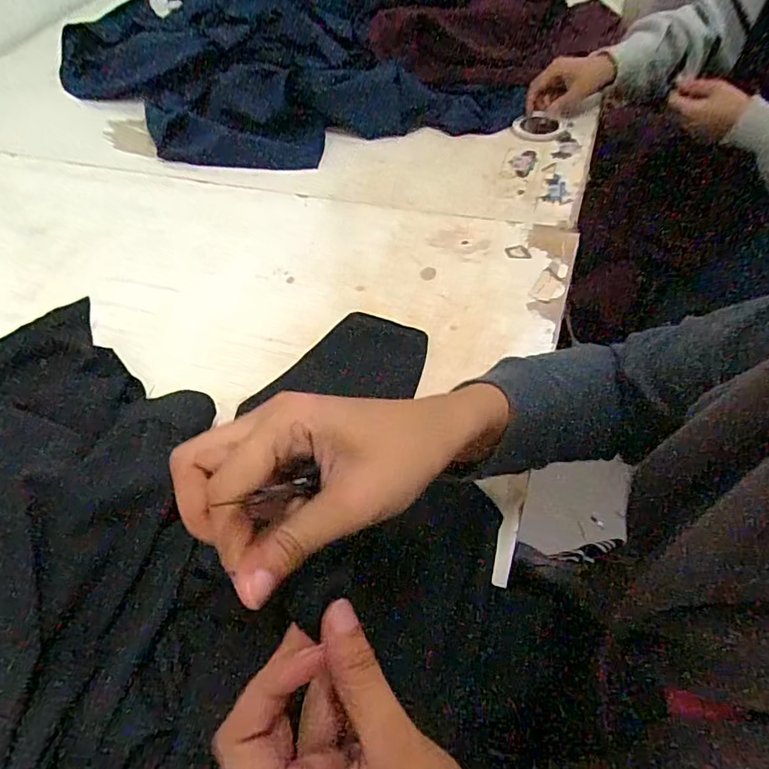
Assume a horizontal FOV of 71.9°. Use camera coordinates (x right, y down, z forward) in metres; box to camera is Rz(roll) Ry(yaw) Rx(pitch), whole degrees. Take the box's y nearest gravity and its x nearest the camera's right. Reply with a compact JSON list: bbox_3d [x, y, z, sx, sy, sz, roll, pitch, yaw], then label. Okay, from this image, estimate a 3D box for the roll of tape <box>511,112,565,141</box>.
[{"bbox_3d":[0.226,-0.381,0.781,0.073,0.015,0.073,-3,53,3],"label":"roll of tape"}]

